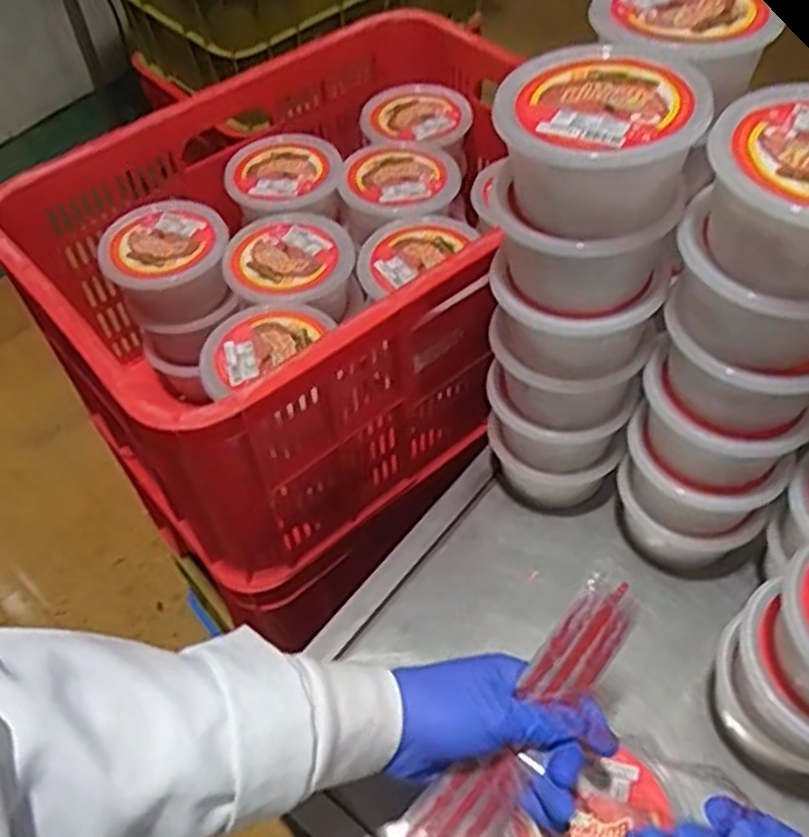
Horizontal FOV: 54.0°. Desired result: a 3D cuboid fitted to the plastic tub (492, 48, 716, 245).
[{"bbox_3d":[0.112,-0.159,0.470,0.115,0.072,0.111,2,49,5],"label":"plastic tub"}]

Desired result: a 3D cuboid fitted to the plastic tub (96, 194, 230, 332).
[{"bbox_3d":[-0.225,-0.146,0.764,0.112,0.075,0.113,-1,49,2],"label":"plastic tub"}]

